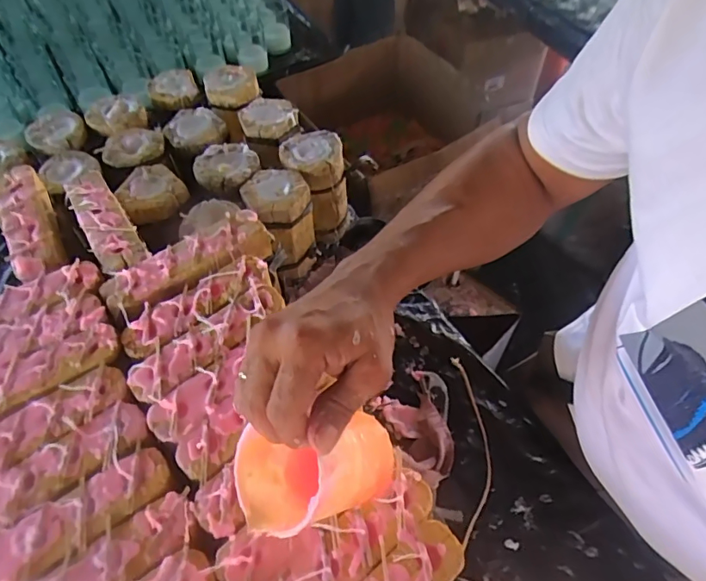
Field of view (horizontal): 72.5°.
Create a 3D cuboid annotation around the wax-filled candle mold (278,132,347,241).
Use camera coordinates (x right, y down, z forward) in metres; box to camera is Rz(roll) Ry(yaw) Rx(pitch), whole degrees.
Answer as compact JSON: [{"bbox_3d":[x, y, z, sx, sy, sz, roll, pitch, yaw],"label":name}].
[{"bbox_3d":[-0.061,-0.166,0.781,0.105,0.161,0.086,6,54,3],"label":"wax-filled candle mold"}]

